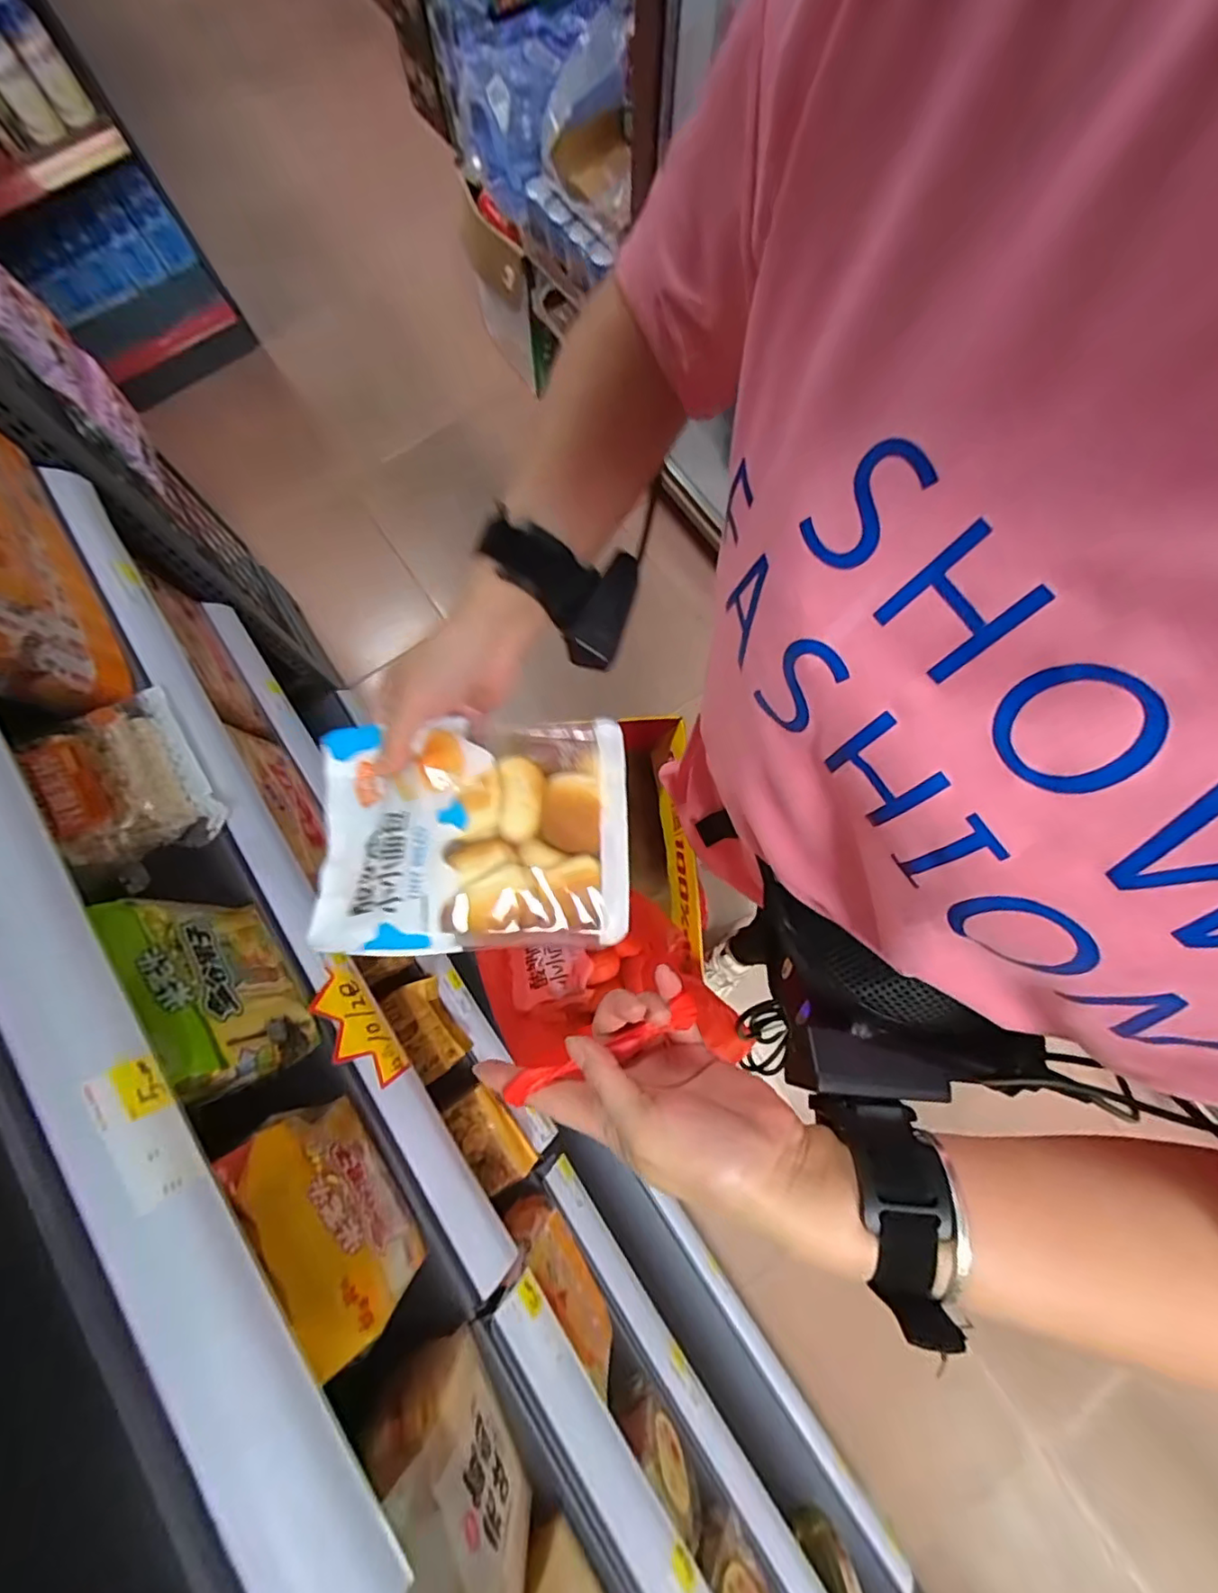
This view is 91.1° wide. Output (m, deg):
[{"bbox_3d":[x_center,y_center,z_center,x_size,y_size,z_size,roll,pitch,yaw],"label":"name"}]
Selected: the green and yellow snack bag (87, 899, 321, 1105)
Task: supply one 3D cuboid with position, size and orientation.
[{"bbox_3d":[-0.276,0.133,0.421,0.039,0.117,0.139,-29,79,-5],"label":"green and yellow snack bag"}]

